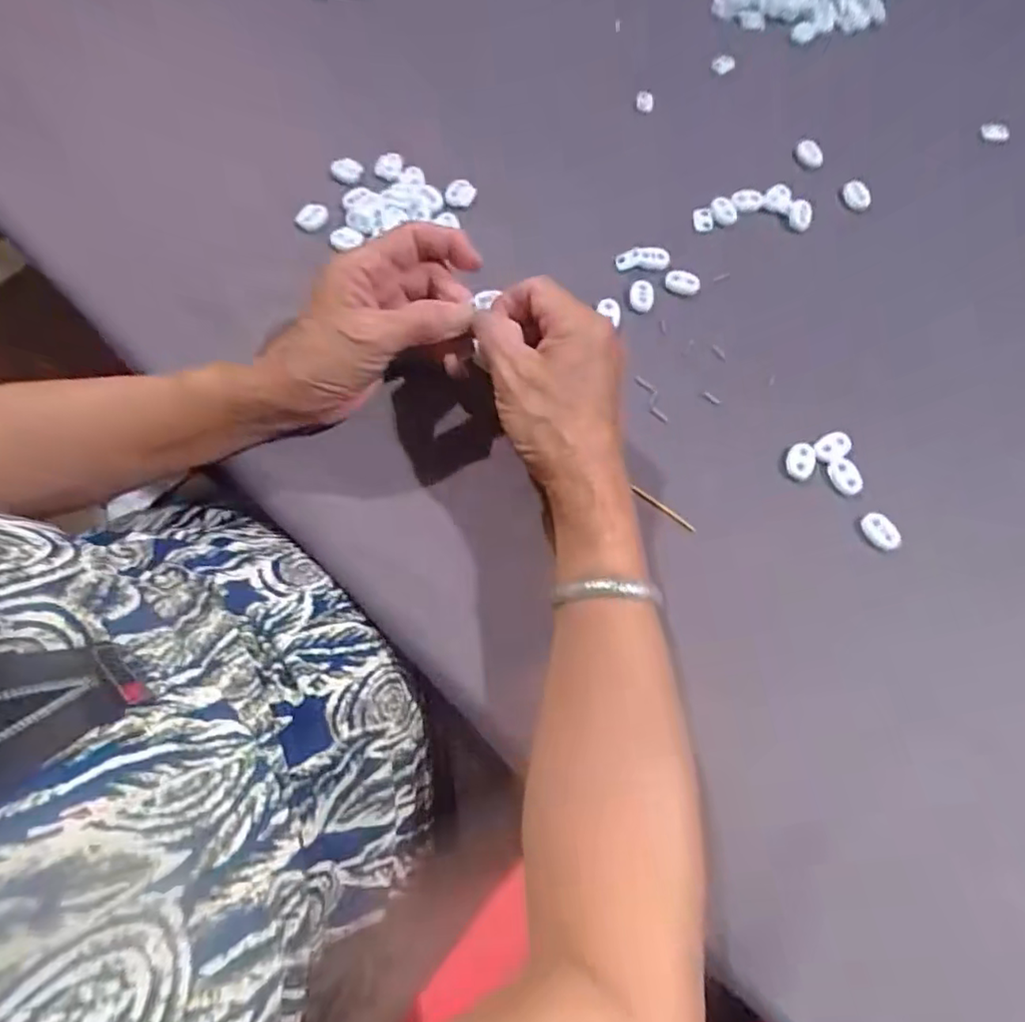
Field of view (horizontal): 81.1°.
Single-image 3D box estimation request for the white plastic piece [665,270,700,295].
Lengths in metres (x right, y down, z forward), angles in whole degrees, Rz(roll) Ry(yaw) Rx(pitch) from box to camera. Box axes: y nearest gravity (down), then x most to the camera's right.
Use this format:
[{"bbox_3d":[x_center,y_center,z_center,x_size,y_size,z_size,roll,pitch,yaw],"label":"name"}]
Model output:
[{"bbox_3d":[0.114,-0.153,0.400,0.023,0.013,0.007,11,70,5],"label":"white plastic piece"}]

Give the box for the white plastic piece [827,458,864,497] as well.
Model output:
[{"bbox_3d":[0.197,-0.020,0.353,0.016,0.006,0.022,-13,70,-5],"label":"white plastic piece"}]

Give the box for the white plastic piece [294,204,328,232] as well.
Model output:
[{"bbox_3d":[-0.140,-0.206,0.419,0.023,0.008,0.017,-18,70,-6],"label":"white plastic piece"}]

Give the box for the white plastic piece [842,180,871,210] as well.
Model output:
[{"bbox_3d":[0.246,-0.225,0.427,0.021,0.006,0.019,29,72,11],"label":"white plastic piece"}]

